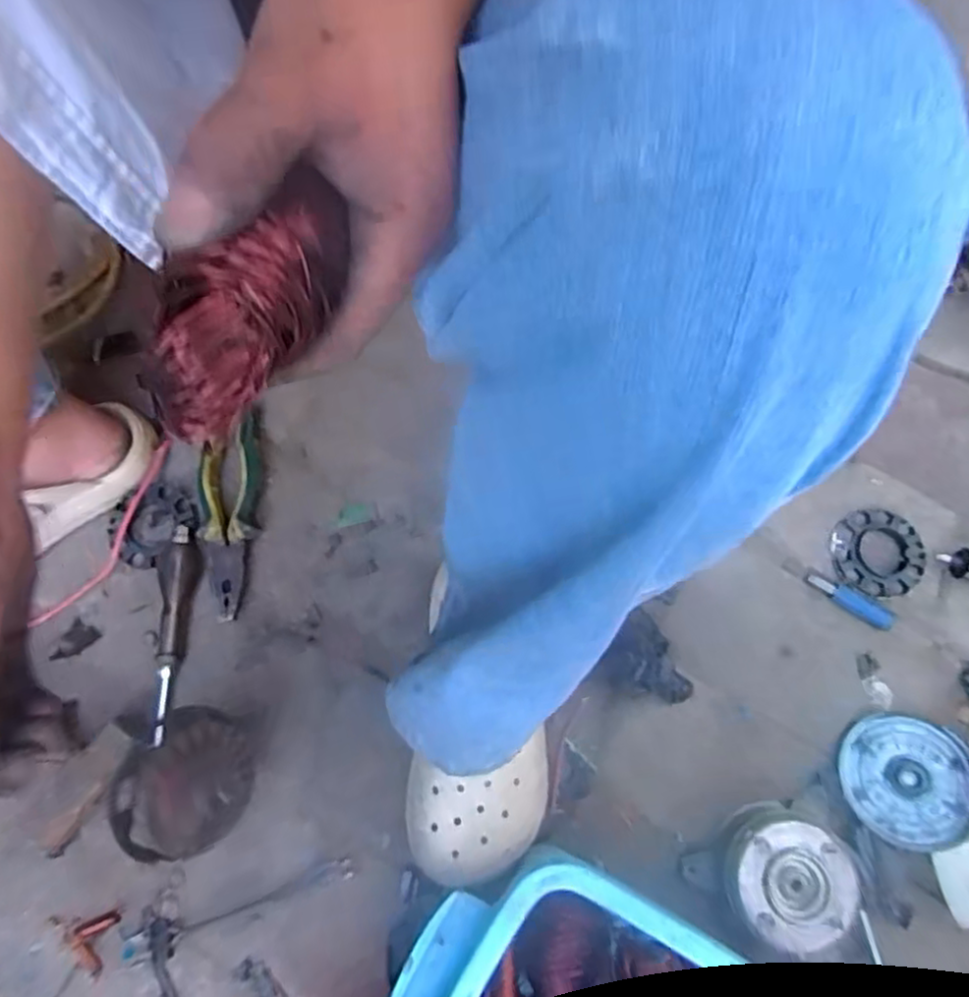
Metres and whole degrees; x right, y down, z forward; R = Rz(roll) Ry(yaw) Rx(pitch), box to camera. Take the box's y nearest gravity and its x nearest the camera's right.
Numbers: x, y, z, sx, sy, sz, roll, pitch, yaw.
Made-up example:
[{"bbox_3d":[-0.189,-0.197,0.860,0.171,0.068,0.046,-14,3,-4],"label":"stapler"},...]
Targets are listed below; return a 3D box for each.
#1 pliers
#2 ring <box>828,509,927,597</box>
[{"bbox_3d":[-0.225,0.015,0.605,0.051,0.023,0.175,-3,75,2],"label":"pliers"},{"bbox_3d":[0.335,0.046,0.590,0.075,0.009,0.074,-1,75,2],"label":"ring"}]

